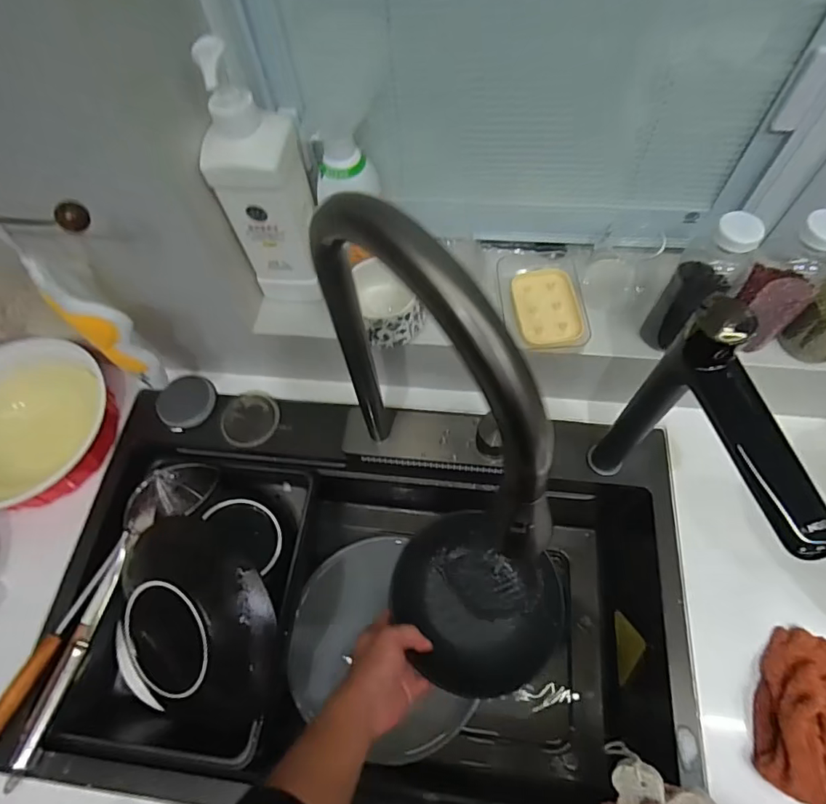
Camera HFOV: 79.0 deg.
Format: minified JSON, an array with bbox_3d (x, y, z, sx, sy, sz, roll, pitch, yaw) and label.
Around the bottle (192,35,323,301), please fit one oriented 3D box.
[{"bbox_3d":[-0.155,-0.220,0.524,0.079,0.276,0.068,0,64,3],"label":"bottle"}]

